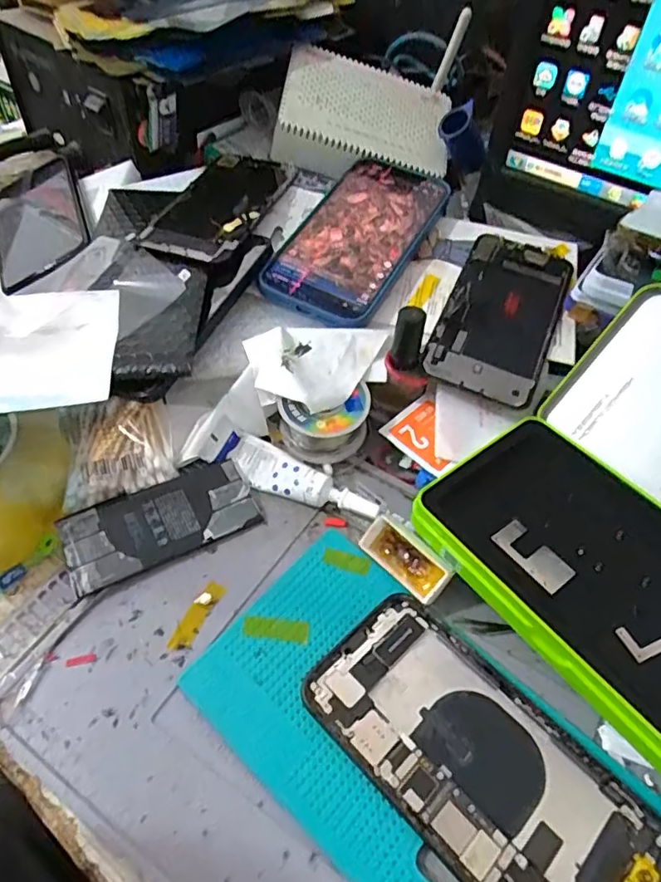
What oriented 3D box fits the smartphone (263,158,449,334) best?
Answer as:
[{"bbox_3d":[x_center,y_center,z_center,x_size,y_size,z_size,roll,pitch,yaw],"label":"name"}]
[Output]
[{"bbox_3d":[0.020,-0.148,0.415,0.082,0.007,0.174,25,60,10],"label":"smartphone"}]

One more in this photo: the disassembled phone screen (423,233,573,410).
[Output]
[{"bbox_3d":[0.115,-0.087,0.389,0.071,0.009,0.141,23,61,8],"label":"disassembled phone screen"}]

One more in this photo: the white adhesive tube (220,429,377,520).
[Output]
[{"bbox_3d":[-0.019,0.021,0.334,0.097,0.011,0.026,26,53,17],"label":"white adhesive tube"}]

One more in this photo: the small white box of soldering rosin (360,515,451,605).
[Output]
[{"bbox_3d":[0.038,0.061,0.302,0.023,0.010,0.048,-46,70,-3],"label":"small white box of soldering rosin"}]

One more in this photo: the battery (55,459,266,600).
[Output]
[{"bbox_3d":[-0.091,0.043,0.315,0.100,0.005,0.045,-20,66,-24],"label":"battery"}]

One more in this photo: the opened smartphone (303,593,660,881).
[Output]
[{"bbox_3d":[0.062,0.137,0.248,0.074,0.009,0.147,-35,60,-28],"label":"opened smartphone"}]

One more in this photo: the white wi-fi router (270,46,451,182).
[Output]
[{"bbox_3d":[0.027,-0.260,0.477,0.137,0.030,0.104,8,70,-13],"label":"white wi-fi router"}]

